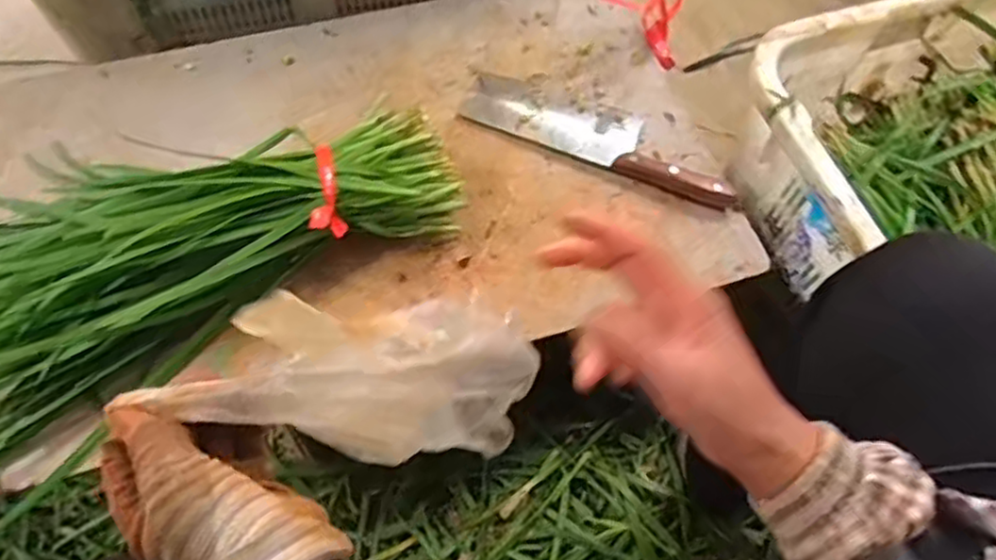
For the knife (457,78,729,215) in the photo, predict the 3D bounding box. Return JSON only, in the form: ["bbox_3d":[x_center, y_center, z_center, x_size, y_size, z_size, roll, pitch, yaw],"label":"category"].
[{"bbox_3d":[0.103,-0.149,0.701,0.279,0.023,0.079,23,65,8],"label":"knife"}]

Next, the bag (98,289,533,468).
[{"bbox_3d":[-0.066,0.049,0.377,0.190,0.079,0.073,9,59,-35],"label":"bag"}]

